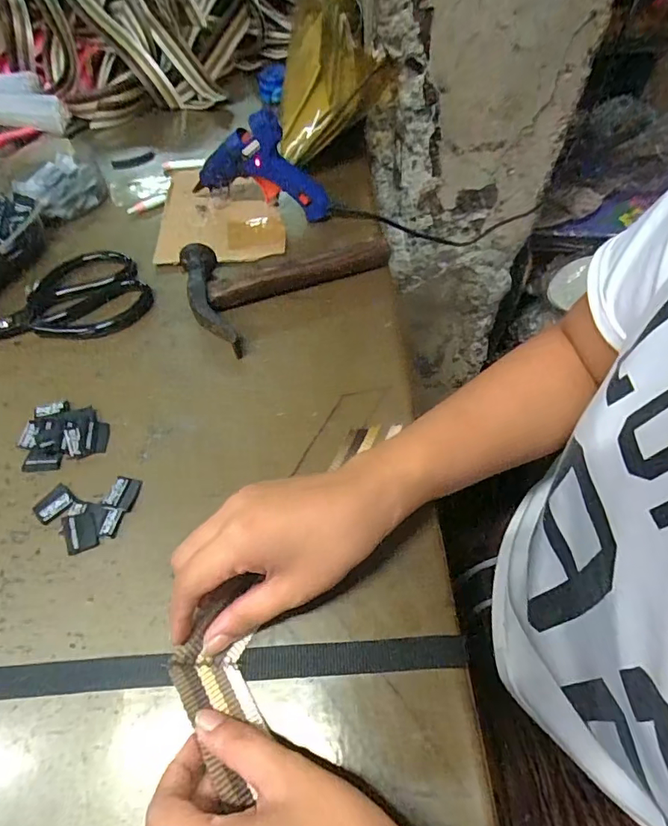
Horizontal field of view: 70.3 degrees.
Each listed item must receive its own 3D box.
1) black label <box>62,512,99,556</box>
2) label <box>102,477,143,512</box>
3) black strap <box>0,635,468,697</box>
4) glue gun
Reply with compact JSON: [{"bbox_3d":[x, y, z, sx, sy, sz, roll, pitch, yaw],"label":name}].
[{"bbox_3d":[-0.164,0.077,0.305,0.019,0.006,0.025,-20,57,-12],"label":"black label"},{"bbox_3d":[-0.143,0.054,0.321,0.019,0.005,0.023,7,56,7],"label":"label"},{"bbox_3d":[-0.113,0.142,0.260,0.367,0.004,0.019,-4,55,-1],"label":"black strap"},{"bbox_3d":[-0.074,-0.238,0.461,0.134,0.098,0.032,3,55,4],"label":"glue gun"}]

